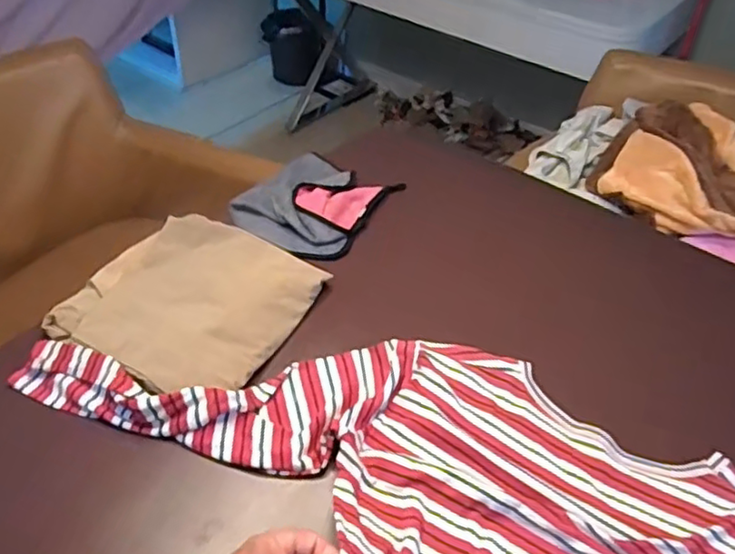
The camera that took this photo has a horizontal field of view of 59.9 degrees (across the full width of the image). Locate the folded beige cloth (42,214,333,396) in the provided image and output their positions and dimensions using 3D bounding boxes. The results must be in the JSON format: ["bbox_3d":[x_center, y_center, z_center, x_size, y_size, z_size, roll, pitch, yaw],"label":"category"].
[{"bbox_3d":[-0.216,0.023,0.752,0.250,0.038,0.227,20,44,17],"label":"folded beige cloth"}]

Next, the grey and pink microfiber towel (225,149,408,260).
[{"bbox_3d":[-0.085,-0.108,0.937,0.185,0.025,0.206,20,44,18],"label":"grey and pink microfiber towel"}]

